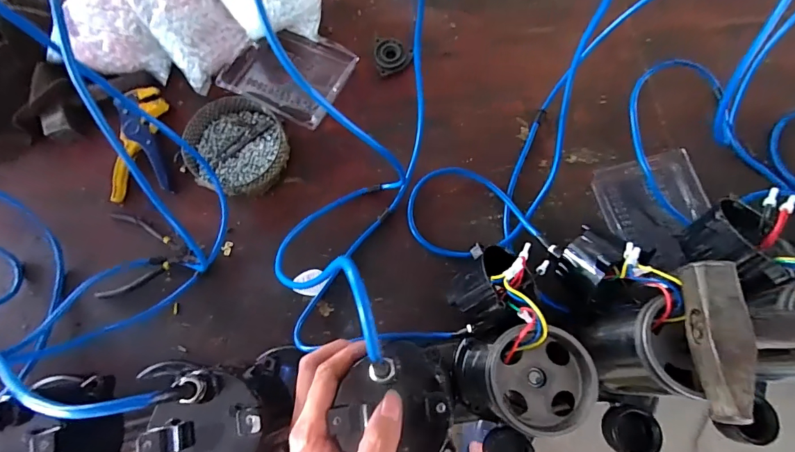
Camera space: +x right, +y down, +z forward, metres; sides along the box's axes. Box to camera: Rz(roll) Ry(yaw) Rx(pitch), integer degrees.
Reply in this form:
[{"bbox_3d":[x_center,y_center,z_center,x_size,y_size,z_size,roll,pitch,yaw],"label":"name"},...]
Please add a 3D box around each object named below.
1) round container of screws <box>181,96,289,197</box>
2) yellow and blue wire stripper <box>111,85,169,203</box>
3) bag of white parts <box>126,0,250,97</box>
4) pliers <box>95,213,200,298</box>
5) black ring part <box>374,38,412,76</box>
[{"bbox_3d":[-0.232,-0.115,0.587,0.140,0.038,0.136,0,74,1],"label":"round container of screws"},{"bbox_3d":[-0.380,-0.126,0.591,0.077,0.028,0.167,-8,74,-1],"label":"yellow and blue wire stripper"},{"bbox_3d":[-0.327,-0.333,0.623,0.129,0.062,0.226,-32,76,-8],"label":"bag of white parts"},{"bbox_3d":[-0.337,0.038,0.555,0.124,0.022,0.111,-3,74,0],"label":"pliers"},{"bbox_3d":[-0.008,-0.273,0.637,0.059,0.010,0.065,-17,74,-4],"label":"black ring part"}]

